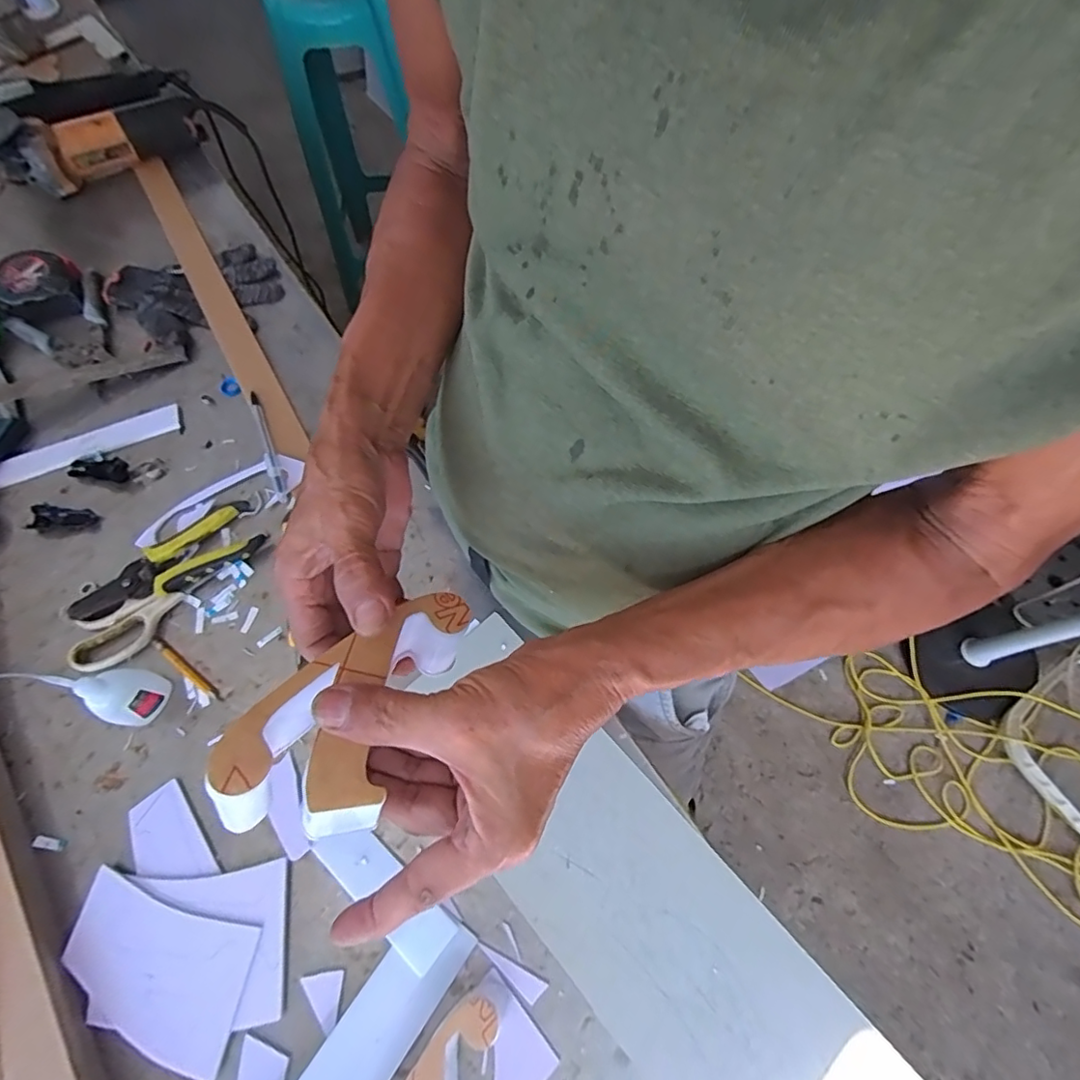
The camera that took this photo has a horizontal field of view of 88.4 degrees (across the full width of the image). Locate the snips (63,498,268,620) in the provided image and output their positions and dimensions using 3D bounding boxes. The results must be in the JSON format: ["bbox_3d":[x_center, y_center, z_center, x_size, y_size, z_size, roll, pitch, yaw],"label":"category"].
[{"bbox_3d":[-0.355,0.023,0.529,0.169,0.022,0.060,-29,69,-12],"label":"snips"}]

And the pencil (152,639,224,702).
[{"bbox_3d":[-0.315,0.116,0.496,0.087,0.008,0.008,34,71,14],"label":"pencil"}]

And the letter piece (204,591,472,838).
[{"bbox_3d":[-0.081,0.086,0.270,0.064,0.053,0.134,31,41,13],"label":"letter piece"}]

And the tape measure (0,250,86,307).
[{"bbox_3d":[-0.588,-0.300,0.660,0.081,0.044,0.084,35,71,15],"label":"tape measure"}]

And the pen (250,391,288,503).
[{"bbox_3d":[-0.288,-0.102,0.586,0.012,0.012,0.143,-22,68,-9],"label":"pen"}]

